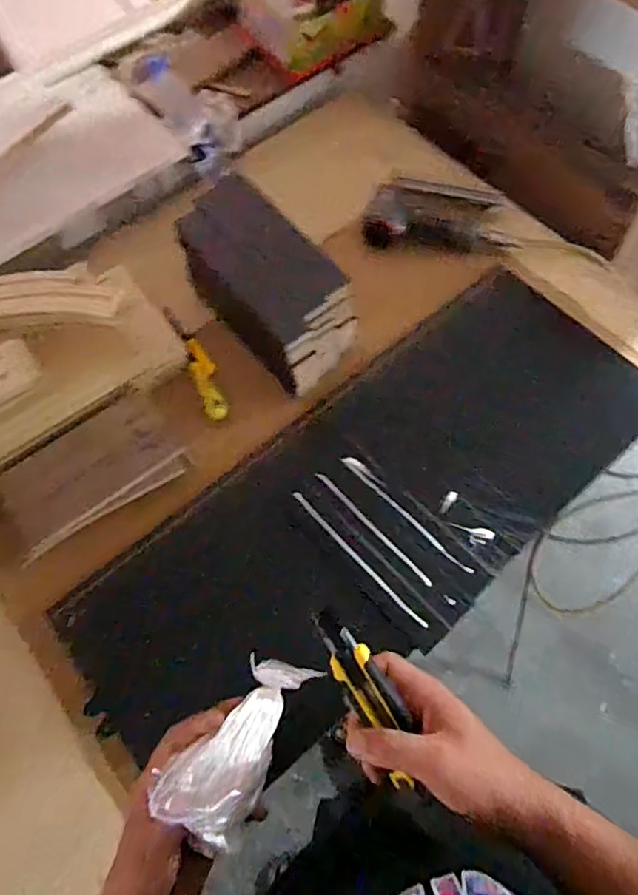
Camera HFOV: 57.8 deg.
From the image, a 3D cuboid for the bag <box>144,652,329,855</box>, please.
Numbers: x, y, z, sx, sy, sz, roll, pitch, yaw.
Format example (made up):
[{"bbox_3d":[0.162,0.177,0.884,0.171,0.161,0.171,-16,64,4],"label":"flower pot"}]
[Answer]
[{"bbox_3d":[-0.063,0.243,0.478,0.065,0.060,0.145,29,49,13],"label":"bag"}]

